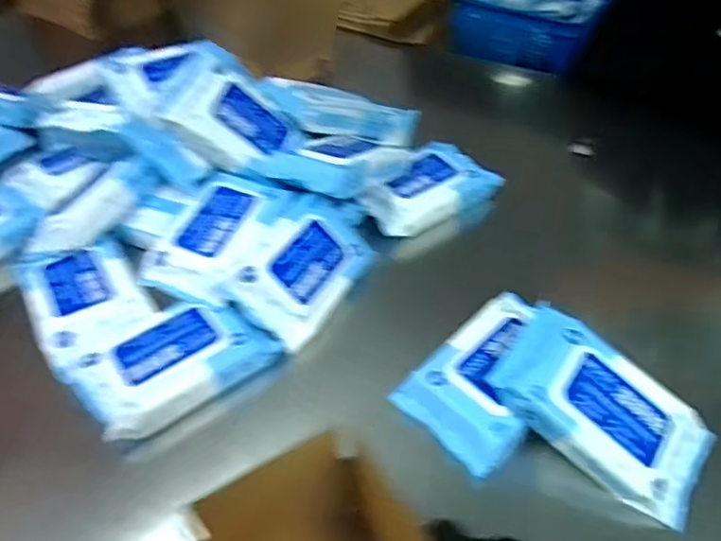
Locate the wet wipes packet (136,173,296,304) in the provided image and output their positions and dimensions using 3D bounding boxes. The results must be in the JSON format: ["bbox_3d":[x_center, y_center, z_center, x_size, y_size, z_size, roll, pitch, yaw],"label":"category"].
[{"bbox_3d":[-0.155,-0.039,0.637,0.120,0.047,0.147,13,47,13],"label":"wet wipes packet"}]

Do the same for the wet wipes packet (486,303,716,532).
[{"bbox_3d":[0.215,0.120,0.504,0.188,0.030,0.107,39,61,10],"label":"wet wipes packet"}]

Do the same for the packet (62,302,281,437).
[{"bbox_3d":[-0.182,0.083,0.566,0.174,0.039,0.105,-27,51,-24],"label":"packet"}]

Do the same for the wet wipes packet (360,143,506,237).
[{"bbox_3d":[0.088,-0.104,0.742,0.180,0.046,0.095,-32,53,-27],"label":"wet wipes packet"}]

